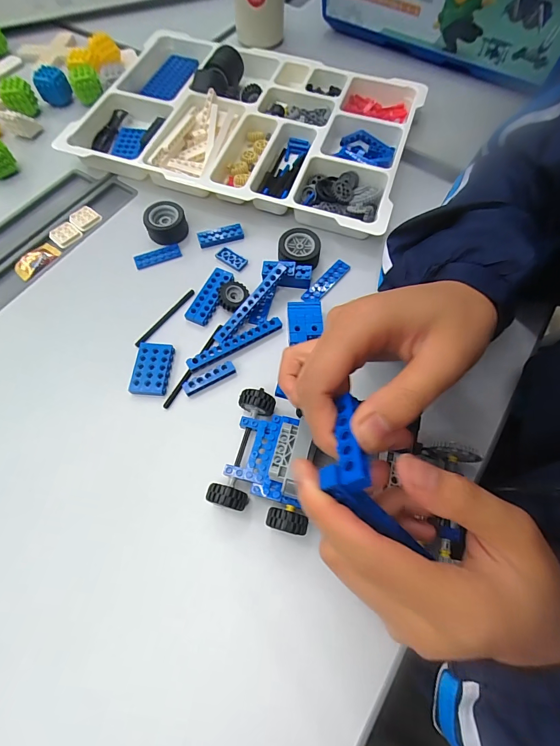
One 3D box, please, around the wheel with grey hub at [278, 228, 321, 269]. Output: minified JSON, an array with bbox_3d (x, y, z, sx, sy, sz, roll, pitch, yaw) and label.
[{"bbox_3d":[0.020,-0.125,0.368,0.041,0.023,0.041,0,65,0],"label":"wheel with grey hub"}]

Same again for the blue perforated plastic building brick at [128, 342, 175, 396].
[{"bbox_3d":[-0.115,-0.004,0.324,0.031,0.005,0.048,5,65,2],"label":"blue perforated plastic building brick"}]

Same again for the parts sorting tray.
[{"bbox_3d":[-0.052,-0.312,0.444,0.409,0.045,0.269,17,66,8],"label":"parts sorting tray"}]

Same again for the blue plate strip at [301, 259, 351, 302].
[{"bbox_3d":[0.047,-0.094,0.368,0.017,0.007,0.061,41,71,17],"label":"blue plate strip"}]

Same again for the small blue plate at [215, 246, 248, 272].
[{"bbox_3d":[-0.051,-0.121,0.378,0.034,0.005,0.015,34,70,14],"label":"small blue plate"}]

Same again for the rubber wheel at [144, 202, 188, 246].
[{"bbox_3d":[-0.121,-0.159,0.383,0.041,0.026,0.037,-20,67,-9],"label":"rubber wheel"}]

